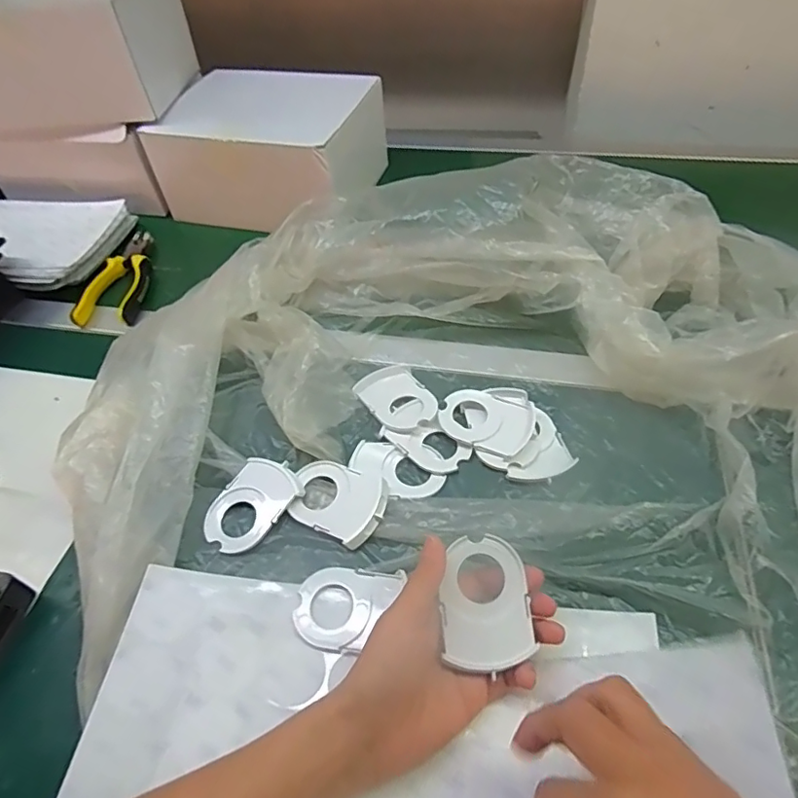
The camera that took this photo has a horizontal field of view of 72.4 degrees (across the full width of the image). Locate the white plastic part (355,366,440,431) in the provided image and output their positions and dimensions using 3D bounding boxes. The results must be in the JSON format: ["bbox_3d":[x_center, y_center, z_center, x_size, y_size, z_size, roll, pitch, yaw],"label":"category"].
[{"bbox_3d":[-0.002,-0.001,0.492,0.053,0.007,0.076,-30,54,-19],"label":"white plastic part"}]

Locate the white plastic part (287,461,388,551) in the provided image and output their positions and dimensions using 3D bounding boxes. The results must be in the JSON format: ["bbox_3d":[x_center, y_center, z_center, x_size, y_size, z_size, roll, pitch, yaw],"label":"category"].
[{"bbox_3d":[-0.050,0.078,0.424,0.075,0.014,0.055,18,53,19],"label":"white plastic part"}]

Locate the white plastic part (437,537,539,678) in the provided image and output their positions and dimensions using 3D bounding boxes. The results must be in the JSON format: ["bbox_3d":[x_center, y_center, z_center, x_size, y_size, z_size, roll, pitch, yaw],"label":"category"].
[{"bbox_3d":[0.053,0.125,0.336,0.051,0.004,0.075,-6,73,-2],"label":"white plastic part"}]

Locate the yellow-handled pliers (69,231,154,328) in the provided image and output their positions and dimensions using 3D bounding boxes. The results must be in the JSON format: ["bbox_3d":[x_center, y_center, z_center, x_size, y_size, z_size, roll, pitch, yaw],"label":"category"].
[{"bbox_3d":[-0.328,-0.142,0.635,0.065,0.017,0.170,-8,49,-2],"label":"yellow-handled pliers"}]

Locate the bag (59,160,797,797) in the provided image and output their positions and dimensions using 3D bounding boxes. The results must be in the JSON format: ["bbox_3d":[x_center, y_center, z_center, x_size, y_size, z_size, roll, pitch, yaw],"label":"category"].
[{"bbox_3d":[0.062,-0.006,0.435,0.610,0.104,0.500,7,51,11],"label":"bag"}]

